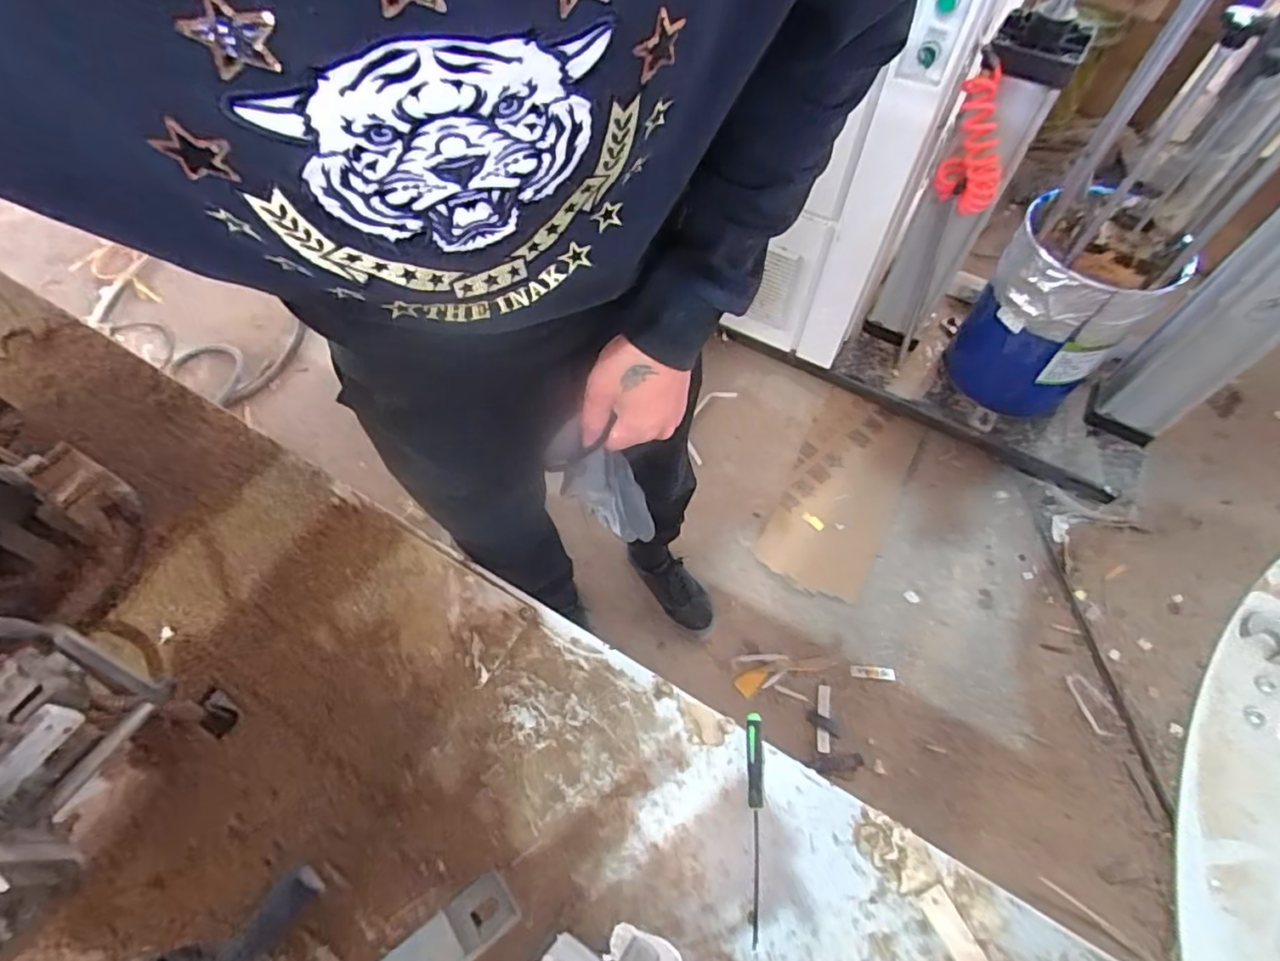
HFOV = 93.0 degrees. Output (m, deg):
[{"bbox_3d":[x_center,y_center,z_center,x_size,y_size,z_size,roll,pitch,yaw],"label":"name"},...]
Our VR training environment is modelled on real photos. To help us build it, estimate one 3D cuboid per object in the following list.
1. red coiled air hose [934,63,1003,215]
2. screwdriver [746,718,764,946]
[{"bbox_3d":[0.578,-0.581,1.055,0.077,0.212,0.095,-9,26,-4],"label":"red coiled air hose"},{"bbox_3d":[0.115,0.332,0.593,0.017,0.018,0.196,2,60,2],"label":"screwdriver"}]

